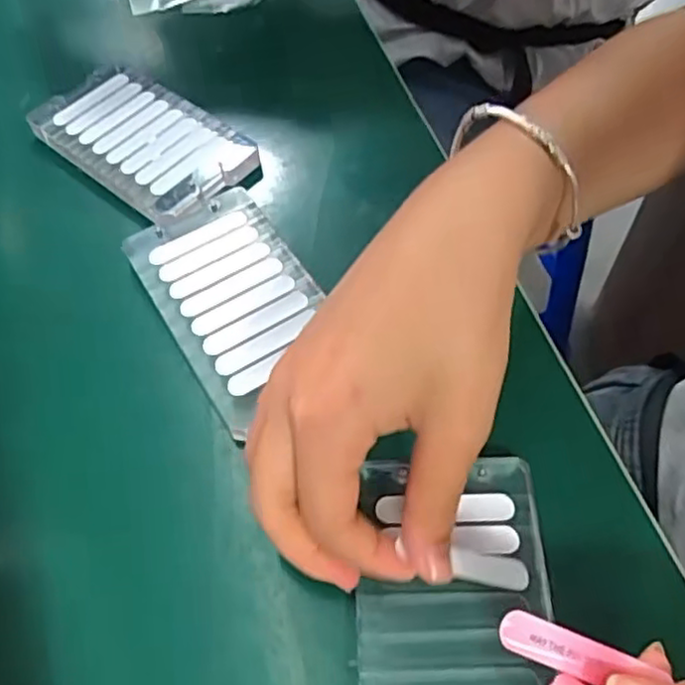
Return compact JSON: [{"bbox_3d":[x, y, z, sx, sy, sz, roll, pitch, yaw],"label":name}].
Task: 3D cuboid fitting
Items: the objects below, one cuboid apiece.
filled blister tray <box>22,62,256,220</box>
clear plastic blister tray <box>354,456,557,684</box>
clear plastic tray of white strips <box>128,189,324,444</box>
[{"bbox_3d":[-0.111,-0.113,0.379,0.124,0.013,0.070,36,65,21],"label":"filled blister tray"},{"bbox_3d":[0.040,0.101,0.236,0.068,0.020,0.120,-1,58,0],"label":"clear plastic blister tray"},{"bbox_3d":[-0.050,-0.021,0.318,0.067,0.014,0.116,-29,62,-16],"label":"clear plastic tray of white strips"}]

